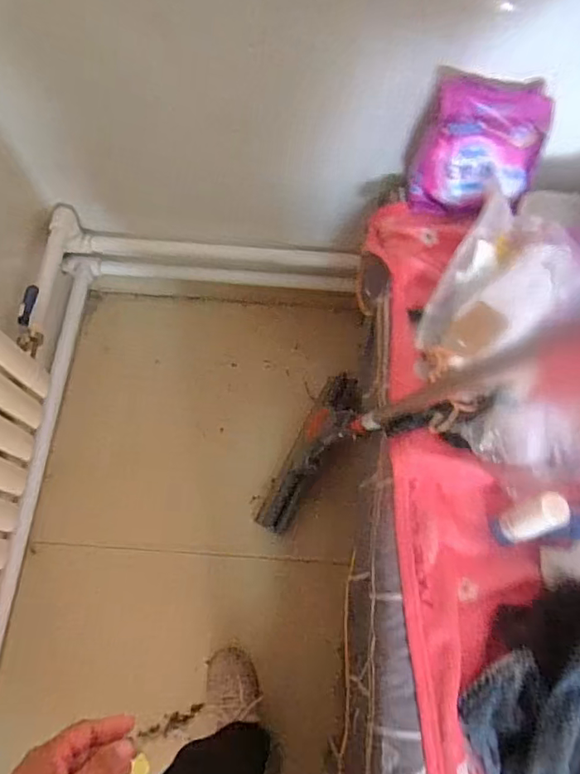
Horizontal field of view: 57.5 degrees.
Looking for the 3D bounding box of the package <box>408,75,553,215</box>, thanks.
[{"bbox_3d":[0.283,-0.345,0.812,0.175,0.191,0.102,7,69,2],"label":"package"}]

